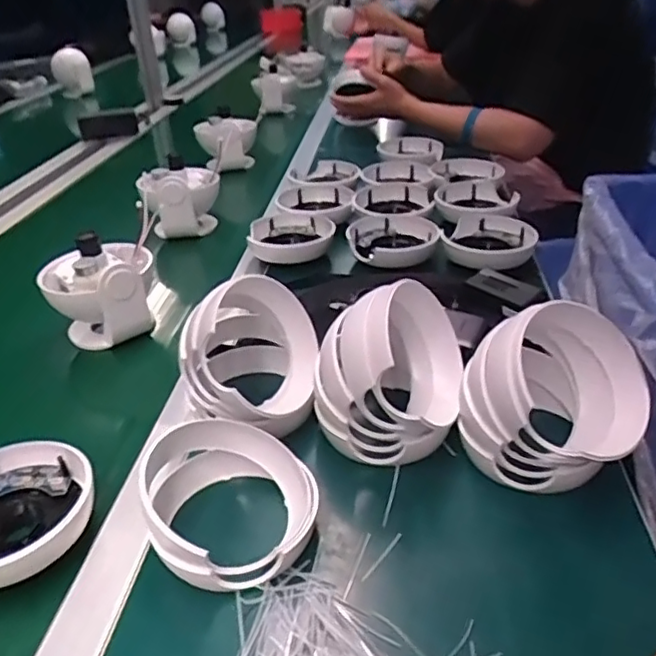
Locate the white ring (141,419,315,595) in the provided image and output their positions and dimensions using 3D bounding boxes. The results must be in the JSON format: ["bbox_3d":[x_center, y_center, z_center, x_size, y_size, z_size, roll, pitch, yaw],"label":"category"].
[{"bbox_3d":[-0.066,0.115,0.428,0.113,0.062,0.111,-2,31,1],"label":"white ring"}]

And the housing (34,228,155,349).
[{"bbox_3d":[-0.245,-0.043,0.667,0.107,0.103,0.100,-15,33,-20],"label":"housing"}]

